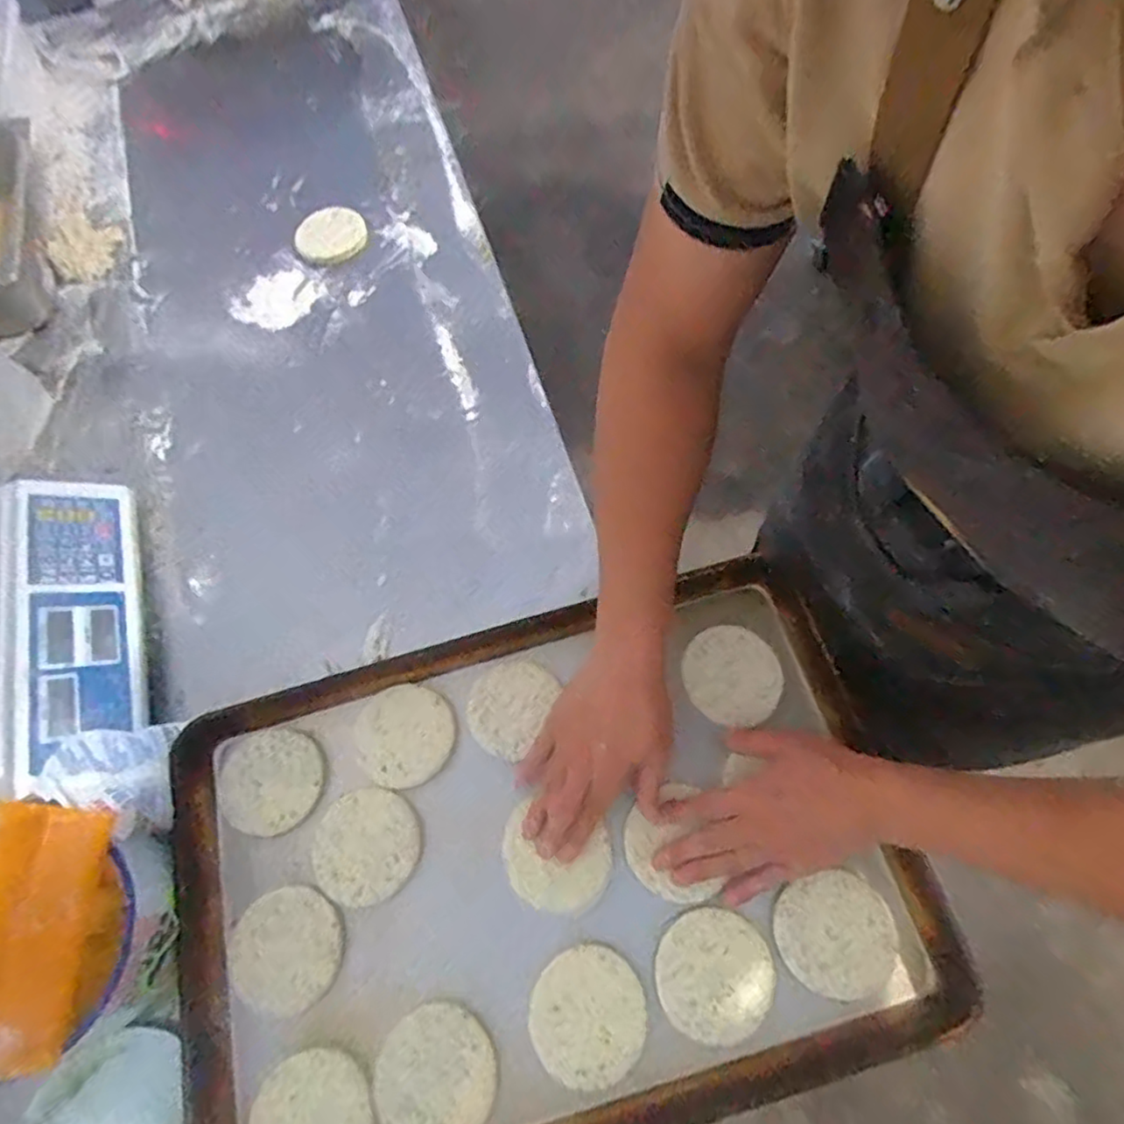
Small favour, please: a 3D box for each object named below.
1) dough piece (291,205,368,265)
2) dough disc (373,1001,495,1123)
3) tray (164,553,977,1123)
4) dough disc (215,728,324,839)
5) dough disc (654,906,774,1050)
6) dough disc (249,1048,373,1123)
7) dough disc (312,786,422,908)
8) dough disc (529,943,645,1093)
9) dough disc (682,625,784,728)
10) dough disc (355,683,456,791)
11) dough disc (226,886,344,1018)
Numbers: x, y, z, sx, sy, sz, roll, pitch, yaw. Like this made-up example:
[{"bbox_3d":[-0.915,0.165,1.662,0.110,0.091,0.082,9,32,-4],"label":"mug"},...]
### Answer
[{"bbox_3d":[-0.321,-0.454,0.899,0.097,0.025,0.074,-25,68,-6],"label":"dough piece"},{"bbox_3d":[-0.101,0.410,0.515,0.092,0.010,0.093,-1,66,2],"label":"dough disc"},{"bbox_3d":[-0.021,0.256,0.561,0.606,0.046,0.405,-16,67,-4],"label":"tray"},{"bbox_3d":[-0.278,0.210,0.618,0.102,0.013,0.092,-19,67,-6],"label":"dough disc"},{"bbox_3d":[0.122,0.332,0.521,0.085,0.010,0.094,18,68,10],"label":"dough disc"},{"bbox_3d":[-0.196,0.438,0.504,0.094,0.004,0.093,-1,66,2],"label":"dough disc"},{"bbox_3d":[-0.177,0.255,0.586,0.094,0.004,0.091,-1,66,2],"label":"dough disc"},{"bbox_3d":[0.021,0.361,0.519,0.090,0.010,0.088,-1,66,2],"label":"dough disc"},{"bbox_3d":[0.162,0.108,0.621,0.086,0.012,0.093,-1,66,2],"label":"dough disc"},{"bbox_3d":[-0.148,0.163,0.614,0.090,0.007,0.090,-1,66,2],"label":"dough disc"},{"bbox_3d":[-0.237,0.331,0.557,0.094,0.007,0.090,-1,66,2],"label":"dough disc"}]

